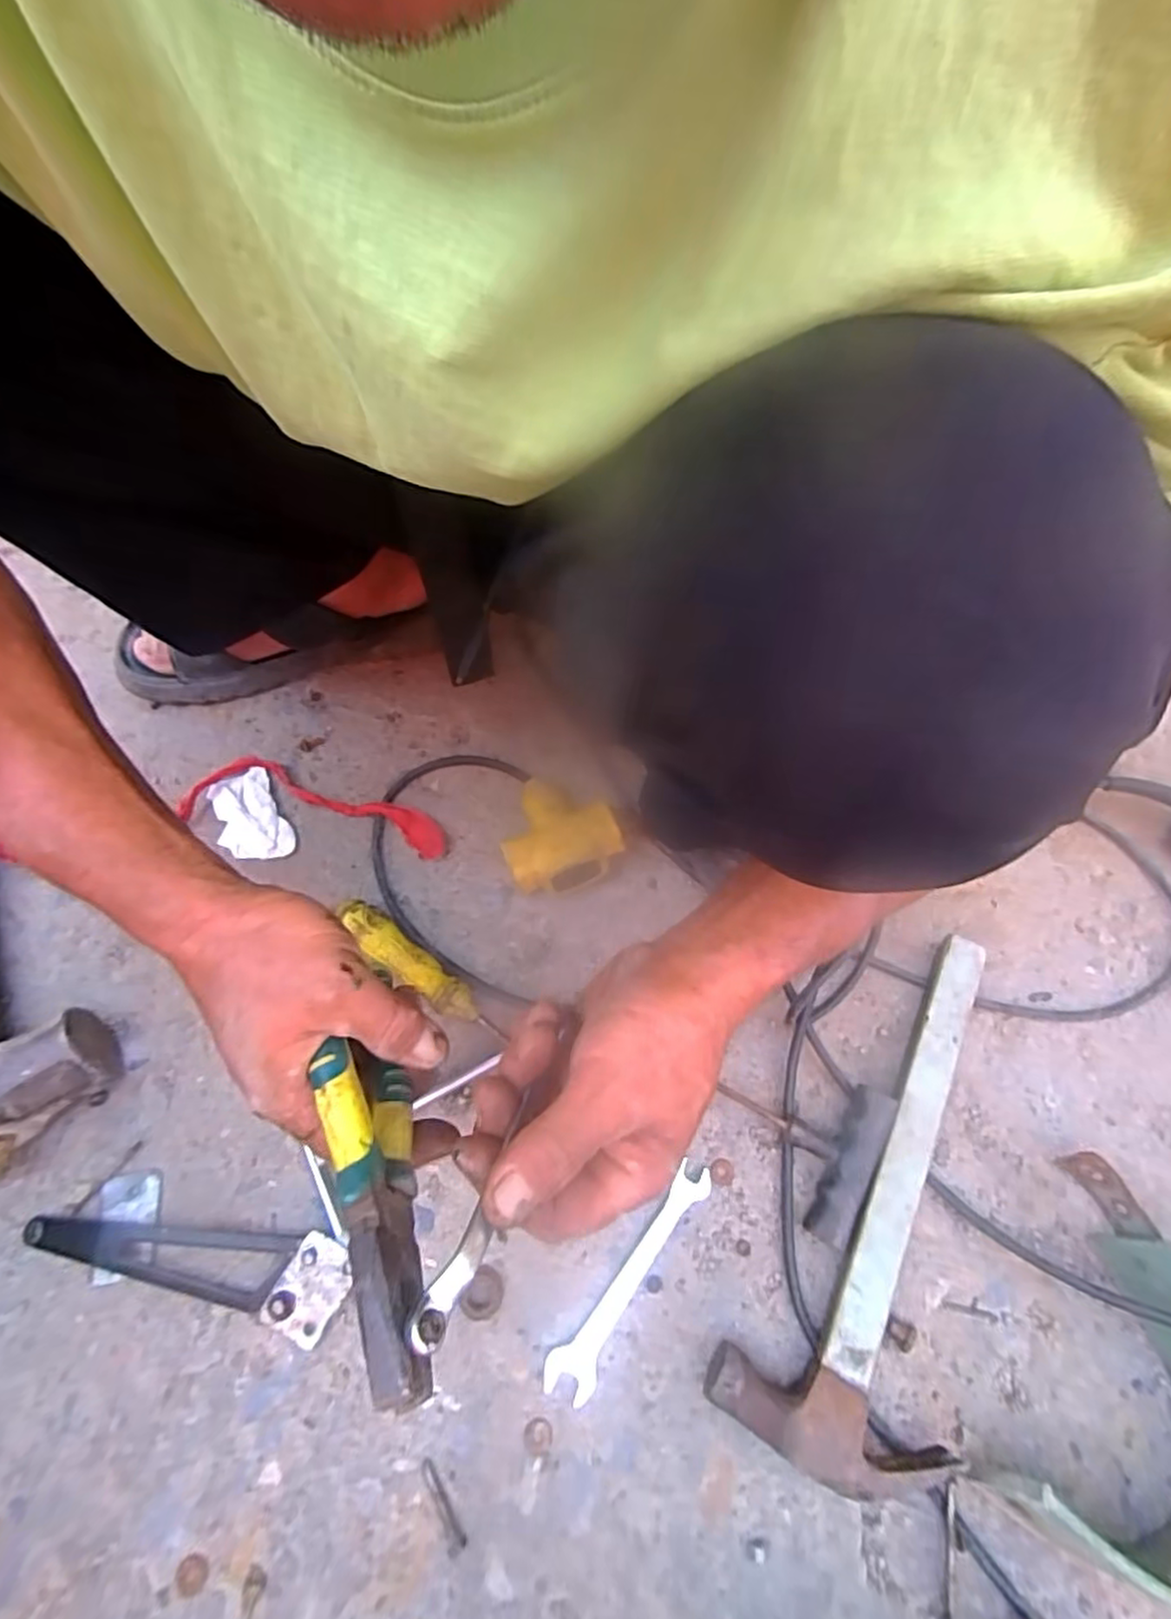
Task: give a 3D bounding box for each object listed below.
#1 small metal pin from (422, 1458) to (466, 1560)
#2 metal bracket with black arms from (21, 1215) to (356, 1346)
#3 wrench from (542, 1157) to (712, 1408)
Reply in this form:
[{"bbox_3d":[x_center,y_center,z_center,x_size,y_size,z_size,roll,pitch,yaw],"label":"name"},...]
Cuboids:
[{"bbox_3d":[-0.075,0.362,0.349,0.009,0.004,0.041,-27,68,-16],"label":"small metal pin"},{"bbox_3d":[-0.229,0.256,0.390,0.185,0.013,0.049,14,63,3],"label":"metal bracket with black arms"},{"bbox_3d":[0.029,0.277,0.401,0.025,0.008,0.141,37,67,14],"label":"wrench"}]

